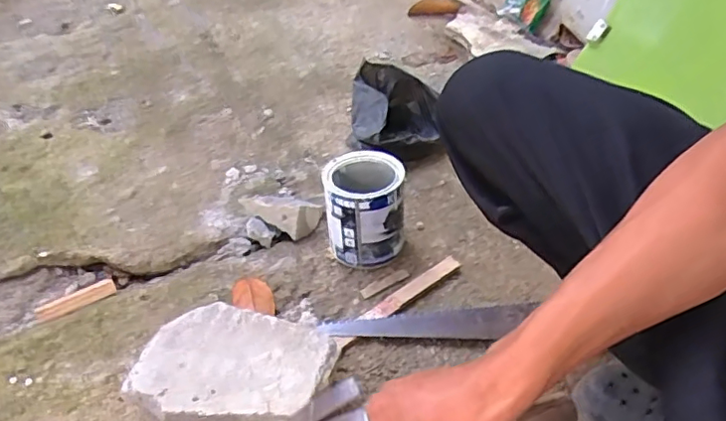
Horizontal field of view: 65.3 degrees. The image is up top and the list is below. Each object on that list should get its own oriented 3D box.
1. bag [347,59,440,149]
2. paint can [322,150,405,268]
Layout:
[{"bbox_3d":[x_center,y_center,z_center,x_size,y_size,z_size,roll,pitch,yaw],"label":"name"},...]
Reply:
[{"bbox_3d":[0.062,-0.169,1.026,0.168,0.123,0.178,1,42,0],"label":"bag"},{"bbox_3d":[0.001,-0.001,0.817,0.106,0.139,0.117,0,42,-1],"label":"paint can"}]

